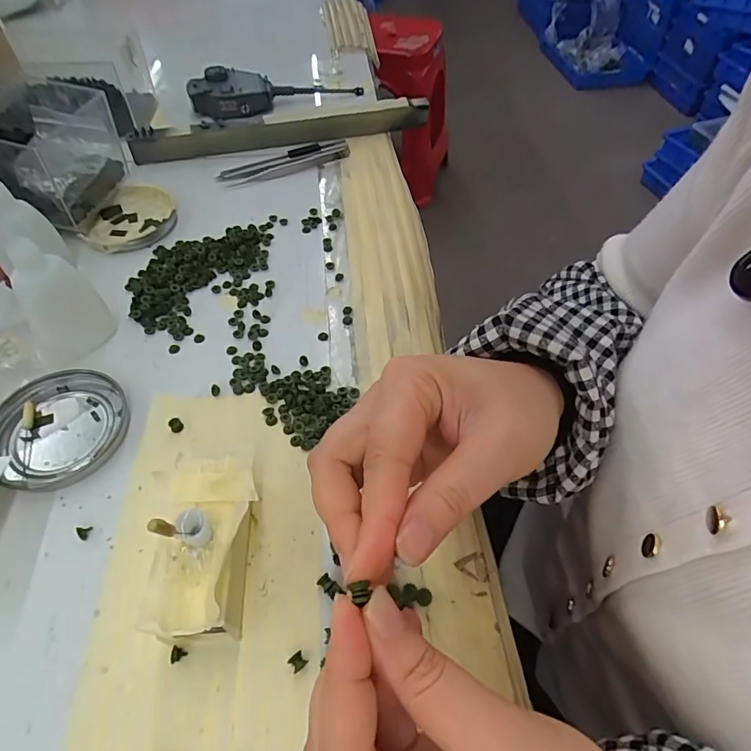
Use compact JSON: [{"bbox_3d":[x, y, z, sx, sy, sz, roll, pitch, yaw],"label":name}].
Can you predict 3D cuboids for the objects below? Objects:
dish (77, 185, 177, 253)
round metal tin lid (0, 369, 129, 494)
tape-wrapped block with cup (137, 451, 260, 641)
[{"bbox_3d":[-0.208,-0.133,0.406,0.071,0.012,0.082,-1,54,-2],"label":"dish"},{"bbox_3d":[-0.191,0.029,0.287,0.075,0.009,0.074,1,54,-1],"label":"round metal tin lid"},{"bbox_3d":[-0.080,0.082,0.230,0.045,0.045,0.083,-2,54,-2],"label":"tape-wrapped block with cup"}]

